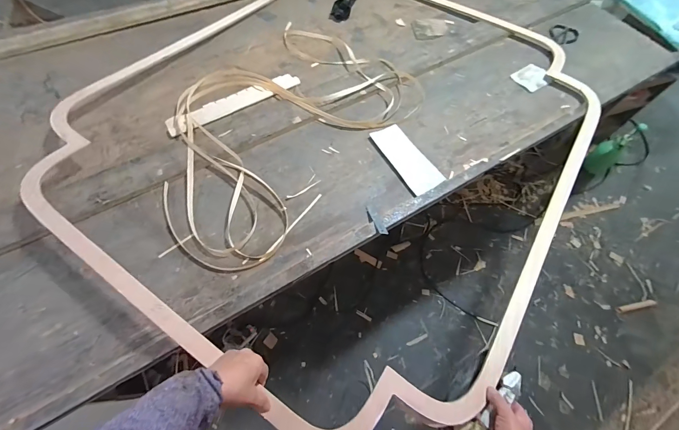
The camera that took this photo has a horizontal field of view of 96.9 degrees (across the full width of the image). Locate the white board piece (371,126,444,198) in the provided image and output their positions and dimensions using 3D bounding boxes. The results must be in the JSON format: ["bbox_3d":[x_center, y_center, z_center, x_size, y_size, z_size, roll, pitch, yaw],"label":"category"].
[{"bbox_3d":[0.186,-0.159,0.831,0.097,0.012,0.236,-25,65,-15],"label":"white board piece"}]

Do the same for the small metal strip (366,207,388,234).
[{"bbox_3d":[0.087,0.015,0.728,0.022,0.009,0.090,-21,49,-13],"label":"small metal strip"}]

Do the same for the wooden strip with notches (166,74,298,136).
[{"bbox_3d":[-0.309,-0.338,0.899,0.405,0.011,0.080,-32,67,-18],"label":"wooden strip with notches"}]

